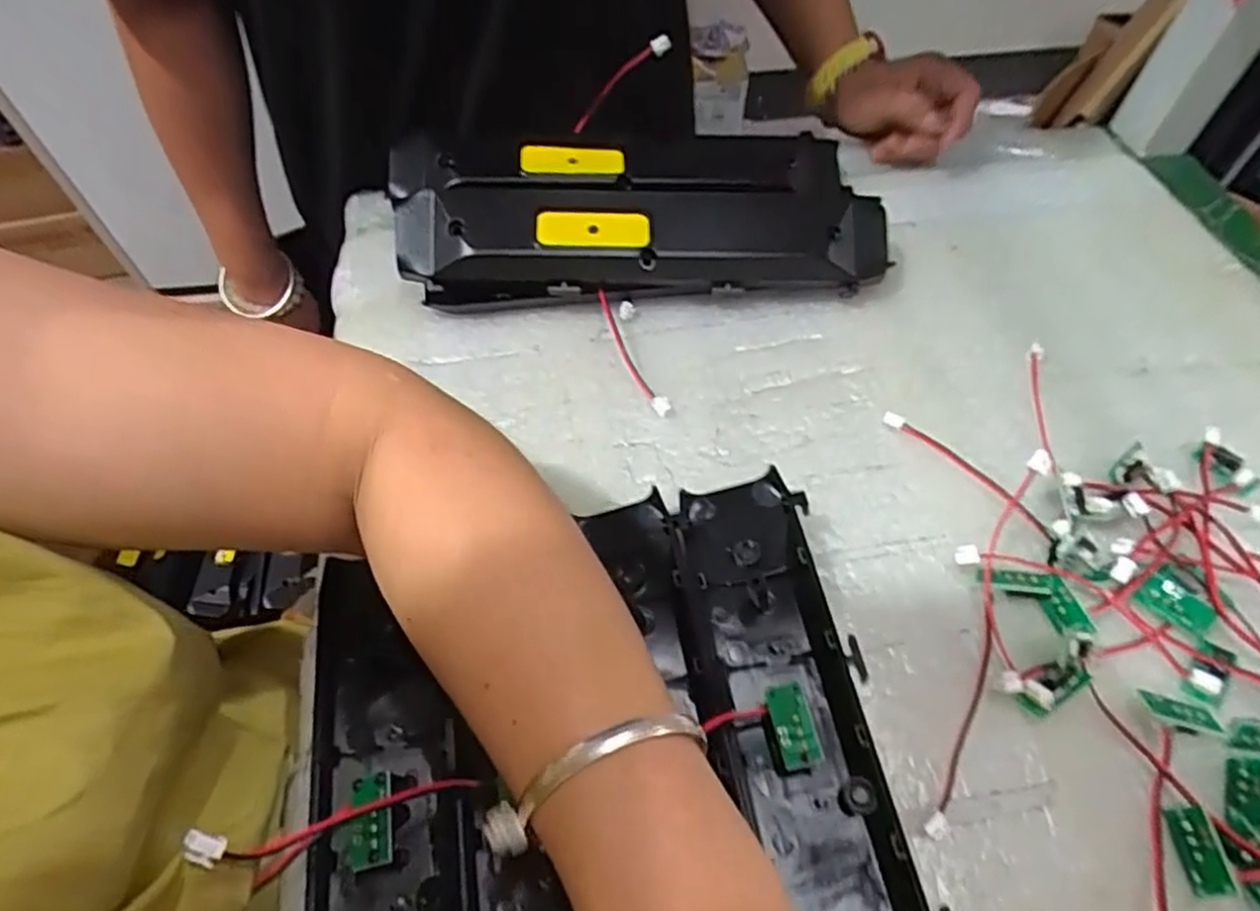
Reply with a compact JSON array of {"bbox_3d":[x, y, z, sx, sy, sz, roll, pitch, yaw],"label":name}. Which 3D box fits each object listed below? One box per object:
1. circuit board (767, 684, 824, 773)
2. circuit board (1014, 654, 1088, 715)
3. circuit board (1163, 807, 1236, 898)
[{"bbox_3d":[0.062,0.103,0.272,0.015,0.004,0.030,-18,67,10],"label":"circuit board"},{"bbox_3d":[0.171,0.093,0.288,0.027,0.009,0.013,-38,63,1],"label":"circuit board"},{"bbox_3d":[0.206,0.144,0.259,0.012,0.004,0.028,-26,48,32],"label":"circuit board"}]

